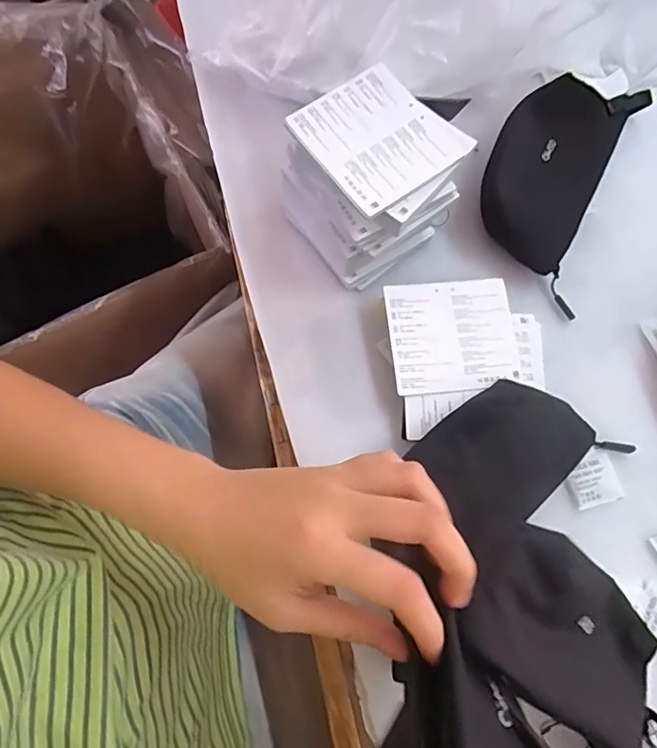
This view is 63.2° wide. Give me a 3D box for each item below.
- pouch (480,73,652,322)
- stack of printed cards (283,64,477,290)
[{"bbox_3d":[0.198,-0.175,0.467,0.114,0.040,0.217,20,73,6],"label":"pouch"},{"bbox_3d":[0.033,-0.149,0.425,0.112,0.103,0.109,-35,76,-11],"label":"stack of printed cards"}]

